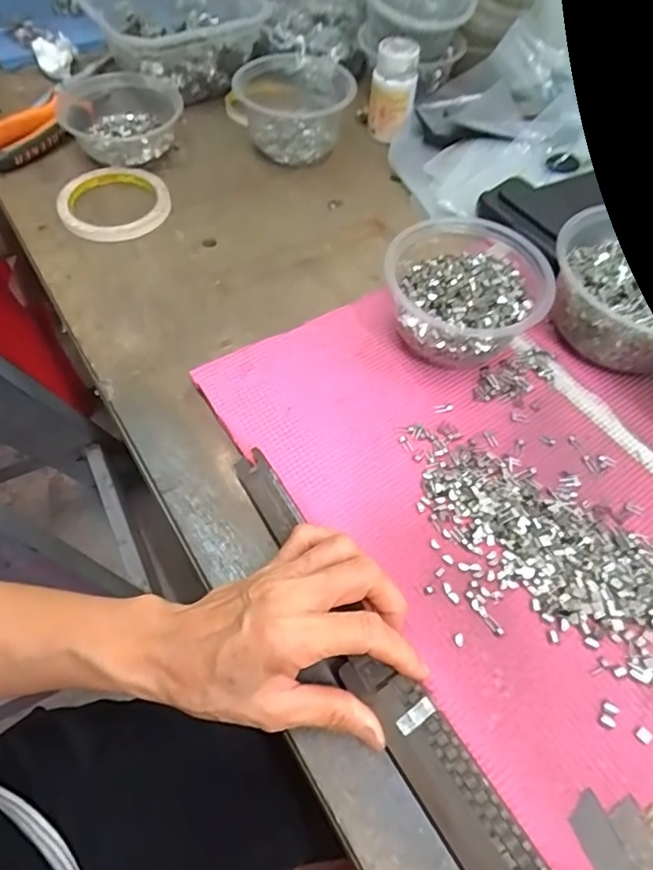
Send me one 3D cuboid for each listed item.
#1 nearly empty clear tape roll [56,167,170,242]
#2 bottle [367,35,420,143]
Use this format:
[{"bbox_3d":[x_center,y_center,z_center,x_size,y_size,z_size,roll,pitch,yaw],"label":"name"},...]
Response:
[{"bbox_3d":[-0.193,-0.217,0.510,0.092,0.017,0.095,1,58,-1],"label":"nearly empty clear tape roll"},{"bbox_3d":[0.067,-0.348,0.562,0.043,0.076,0.047,9,58,4],"label":"bottle"}]

